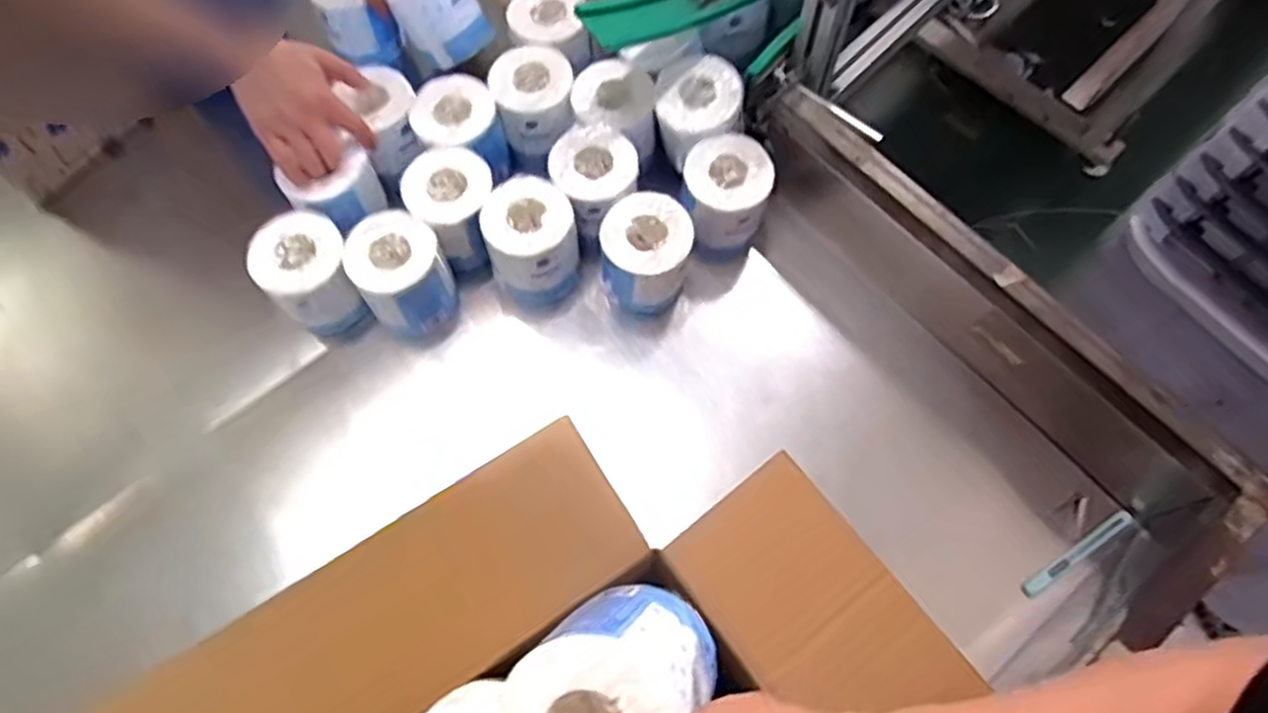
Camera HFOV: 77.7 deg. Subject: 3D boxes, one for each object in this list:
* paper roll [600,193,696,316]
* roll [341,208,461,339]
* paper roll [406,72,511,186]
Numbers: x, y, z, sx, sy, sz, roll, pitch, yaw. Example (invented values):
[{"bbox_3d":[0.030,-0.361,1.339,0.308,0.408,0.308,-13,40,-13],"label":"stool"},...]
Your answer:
[{"bbox_3d":[0.012,-0.108,0.874,0.092,0.110,0.095,0,67,0],"label":"paper roll"},{"bbox_3d":[-0.256,-0.086,0.883,0.099,0.124,0.105,0,67,0],"label":"roll"},{"bbox_3d":[-0.201,-0.263,0.932,0.099,0.105,0.094,0,67,0],"label":"paper roll"}]

